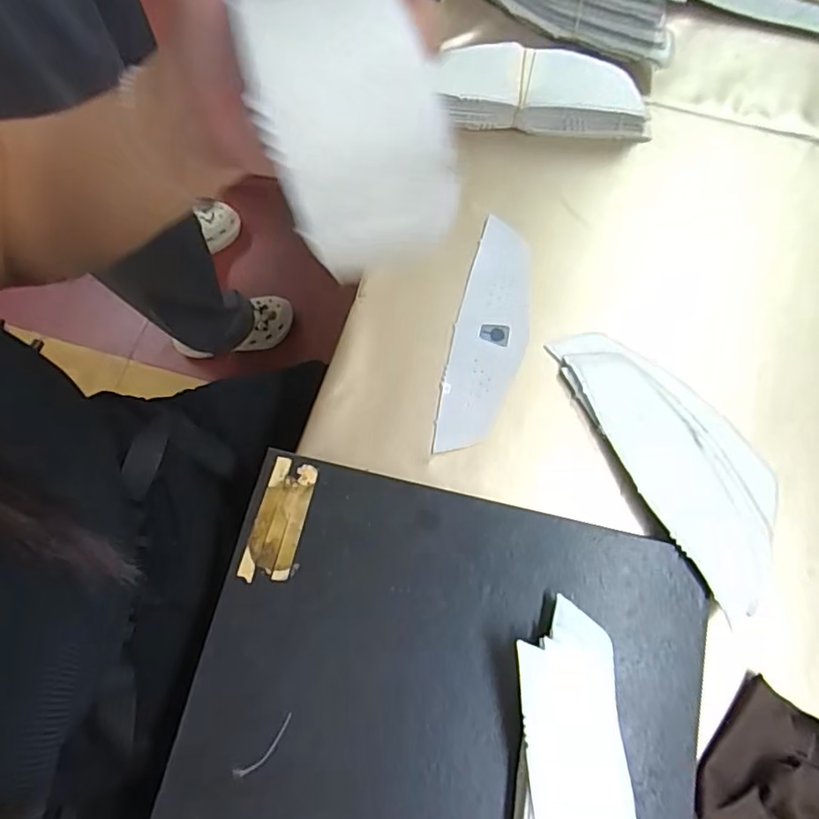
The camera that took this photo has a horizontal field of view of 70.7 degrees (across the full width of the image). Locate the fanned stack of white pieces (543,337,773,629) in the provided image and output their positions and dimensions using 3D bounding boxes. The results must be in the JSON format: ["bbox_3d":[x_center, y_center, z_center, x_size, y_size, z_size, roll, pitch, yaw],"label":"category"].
[{"bbox_3d":[0.198,0.028,0.411,0.096,0.023,0.217,-24,74,-7],"label":"fanned stack of white pieces"}]

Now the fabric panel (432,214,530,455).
[{"bbox_3d":[0.063,-0.059,0.450,0.054,0.005,0.193,12,73,4],"label":"fabric panel"}]

